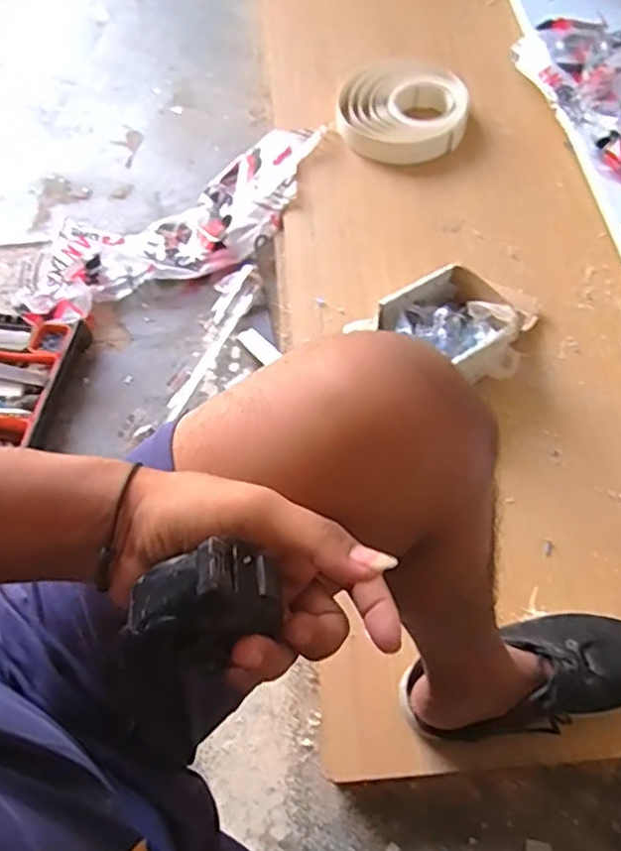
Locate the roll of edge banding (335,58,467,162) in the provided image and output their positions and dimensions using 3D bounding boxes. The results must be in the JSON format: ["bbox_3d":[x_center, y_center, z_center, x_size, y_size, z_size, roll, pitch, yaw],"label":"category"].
[{"bbox_3d":[0.154,-0.528,1.075,0.209,0.043,0.207,-1,63,3],"label":"roll of edge banding"}]

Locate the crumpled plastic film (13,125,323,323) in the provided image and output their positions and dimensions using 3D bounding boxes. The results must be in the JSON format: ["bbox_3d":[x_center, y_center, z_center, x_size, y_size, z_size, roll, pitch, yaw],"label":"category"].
[{"bbox_3d":[-0.215,-0.339,1.053,0.544,0.086,0.240,-30,65,-11],"label":"crumpled plastic film"}]

